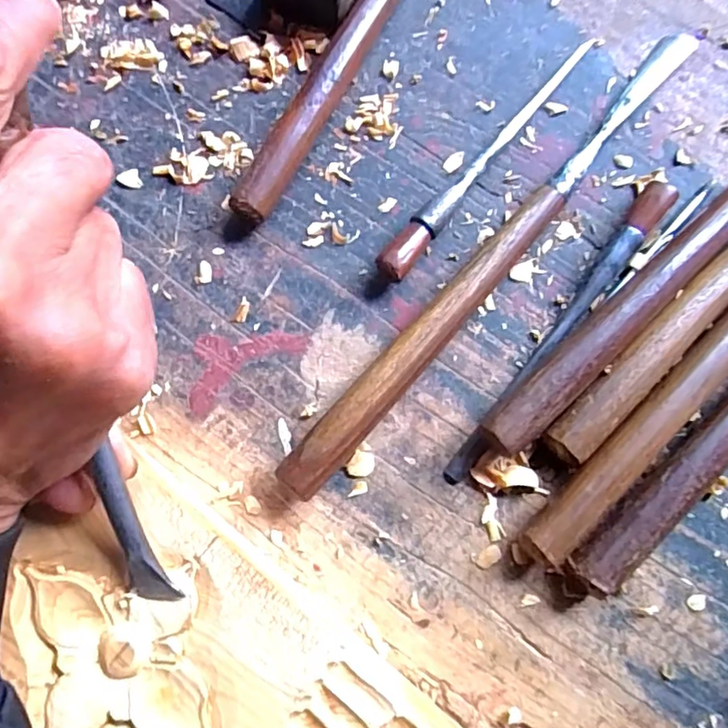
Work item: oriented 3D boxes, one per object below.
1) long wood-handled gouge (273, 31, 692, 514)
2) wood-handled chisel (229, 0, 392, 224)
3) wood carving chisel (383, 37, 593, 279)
[{"bbox_3d":[0.059,-0.049,0.243,0.016,0.021,0.260,41,82,7],"label":"long wood-handled gouge"},{"bbox_3d":[0.009,-0.177,0.270,0.017,0.019,0.261,26,81,5],"label":"wood-handled chisel"},{"bbox_3d":[0.054,-0.093,0.255,0.012,0.017,0.144,37,82,7],"label":"wood carving chisel"}]

